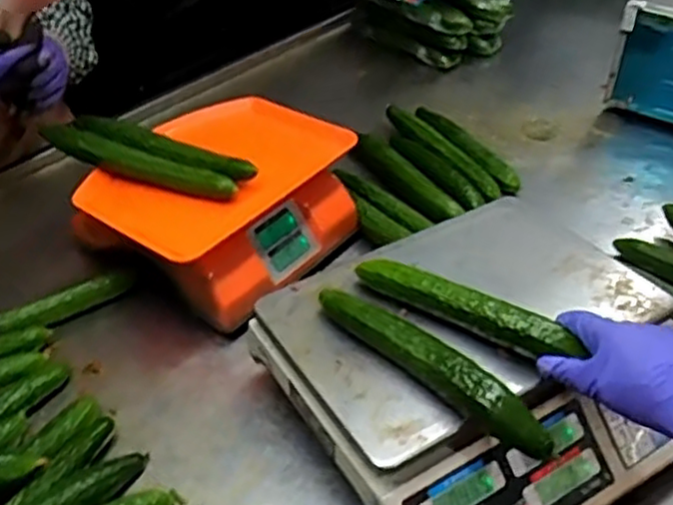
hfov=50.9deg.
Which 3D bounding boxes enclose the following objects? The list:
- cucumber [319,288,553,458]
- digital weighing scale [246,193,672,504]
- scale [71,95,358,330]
[{"bbox_3d":[0.069,0.083,0.568,0.028,0.031,0.231,-31,46,-29],"label":"cucumber"},{"bbox_3d":[0.131,0.108,0.654,0.325,0.122,0.297,-22,42,-21],"label":"digital weighing scale"},{"bbox_3d":[-0.146,-0.061,0.874,0.269,0.128,0.284,23,46,30],"label":"scale"}]

